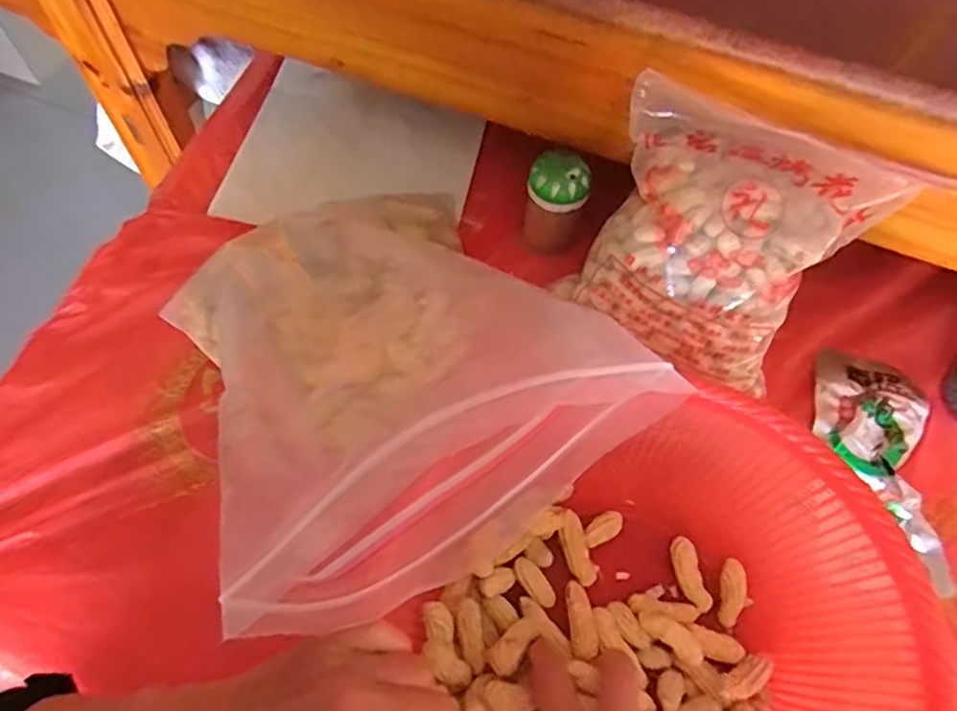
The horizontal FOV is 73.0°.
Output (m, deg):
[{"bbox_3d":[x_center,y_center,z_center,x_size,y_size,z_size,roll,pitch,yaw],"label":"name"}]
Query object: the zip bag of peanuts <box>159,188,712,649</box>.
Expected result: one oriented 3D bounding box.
[{"bbox_3d":[-0.068,-0.005,0.392,0.214,0.115,0.274,-27,68,-15],"label":"zip bag of peanuts"}]

